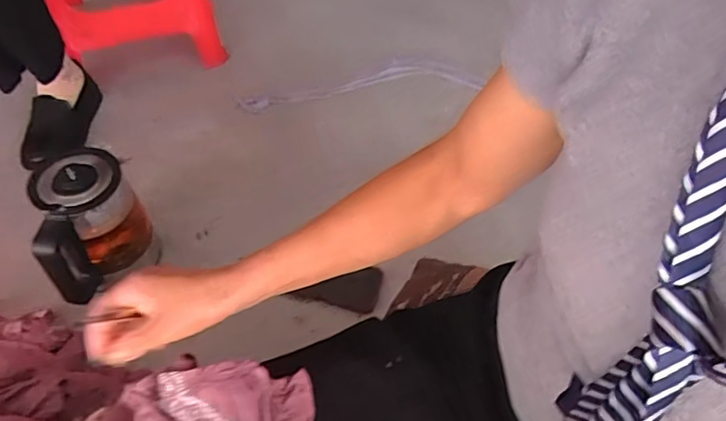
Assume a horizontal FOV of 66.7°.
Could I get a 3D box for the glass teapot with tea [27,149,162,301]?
[{"bbox_3d":[-0.394,0.027,0.794,0.102,0.192,0.153,37,60,25],"label":"glass teapot with tea"}]

